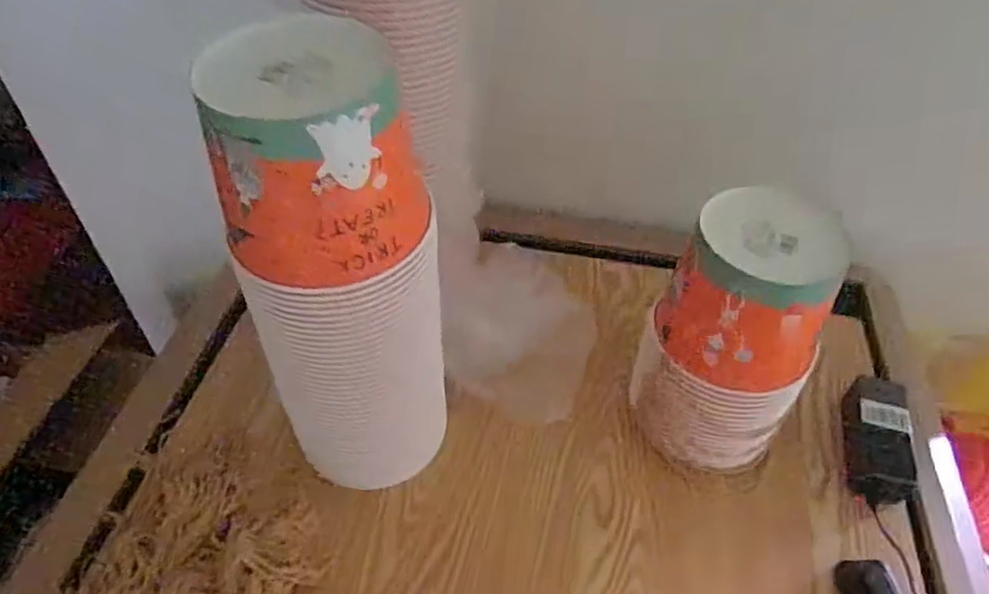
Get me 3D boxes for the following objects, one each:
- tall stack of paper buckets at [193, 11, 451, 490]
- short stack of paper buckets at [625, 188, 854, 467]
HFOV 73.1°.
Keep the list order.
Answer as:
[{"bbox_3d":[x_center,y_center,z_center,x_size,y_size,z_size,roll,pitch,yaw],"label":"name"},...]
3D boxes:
[{"bbox_3d":[-0.121,0.003,0.573,0.150,0.437,0.147,2,47,-1],"label":"tall stack of paper buckets"},{"bbox_3d":[0.235,0.047,0.662,0.153,0.269,0.132,36,55,27],"label":"short stack of paper buckets"}]

